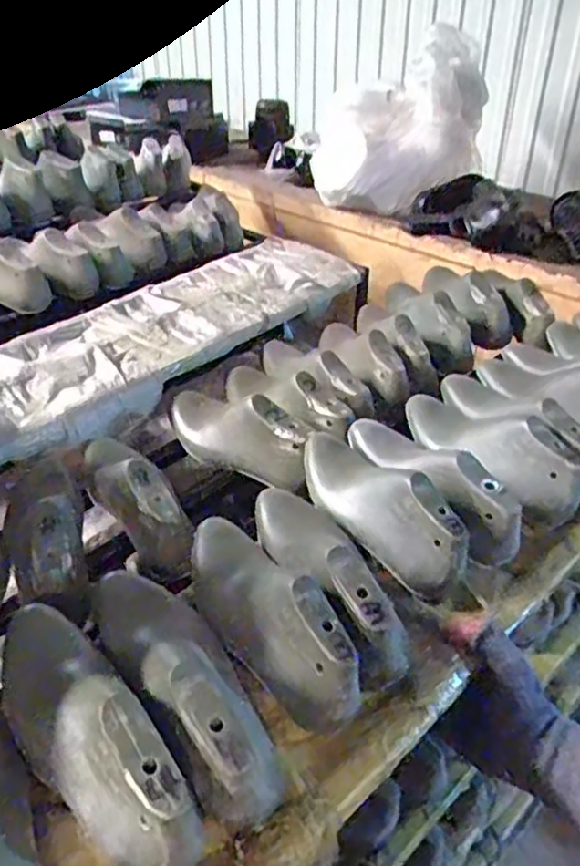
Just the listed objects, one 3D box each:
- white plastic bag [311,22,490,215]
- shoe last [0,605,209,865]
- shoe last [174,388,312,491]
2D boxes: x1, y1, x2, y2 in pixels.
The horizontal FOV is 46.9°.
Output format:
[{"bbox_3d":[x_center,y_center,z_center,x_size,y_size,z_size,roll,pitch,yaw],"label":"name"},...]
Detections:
[{"bbox_3d":[0.274,-0.789,1.675,0.414,0.326,0.255,7,35,10],"label":"white plastic bag"},{"bbox_3d":[-0.138,0.188,0.444,0.070,0.068,0.231,-24,41,-31],"label":"shoe last"},{"bbox_3d":[-0.069,-0.008,0.845,0.089,0.082,0.248,-23,41,-30],"label":"shoe last"}]

